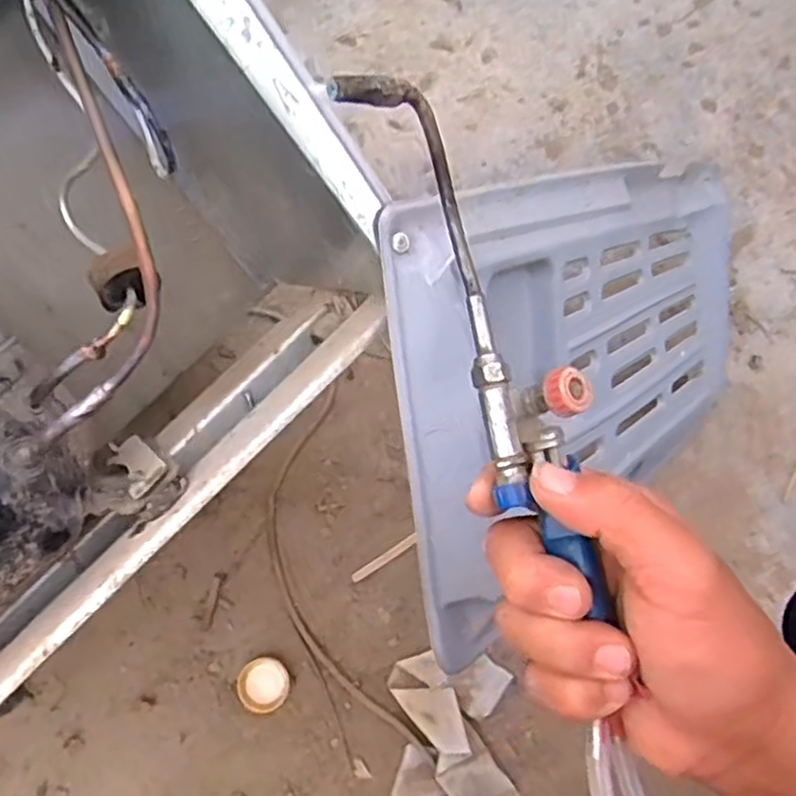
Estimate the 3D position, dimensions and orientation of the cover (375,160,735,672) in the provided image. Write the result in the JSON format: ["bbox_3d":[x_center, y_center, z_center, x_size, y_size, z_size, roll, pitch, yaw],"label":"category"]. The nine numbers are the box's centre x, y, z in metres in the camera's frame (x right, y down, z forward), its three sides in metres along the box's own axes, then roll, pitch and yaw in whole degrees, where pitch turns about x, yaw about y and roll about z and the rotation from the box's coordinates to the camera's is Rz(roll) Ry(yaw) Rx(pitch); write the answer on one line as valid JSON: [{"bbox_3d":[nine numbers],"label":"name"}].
[{"bbox_3d":[0.171,-0.043,0.577,0.489,0.031,0.256,-24,109,-47],"label":"cover"}]

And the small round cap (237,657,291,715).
[{"bbox_3d":[-0.130,0.279,0.724,0.048,0.012,0.049,1,71,-2],"label":"small round cap"}]

